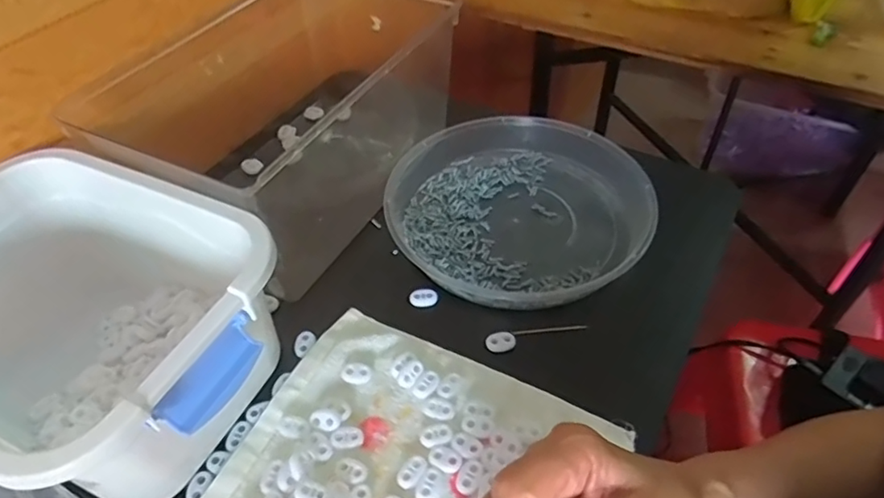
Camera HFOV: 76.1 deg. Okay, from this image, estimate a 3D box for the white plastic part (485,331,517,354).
[{"bbox_3d":[0.045,0.070,0.433,0.022,0.004,0.016,-11,48,-6],"label":"white plastic part"}]

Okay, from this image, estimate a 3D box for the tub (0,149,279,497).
[{"bbox_3d":[-0.240,0.057,0.385,0.251,0.118,0.188,15,51,17],"label":"tub"}]

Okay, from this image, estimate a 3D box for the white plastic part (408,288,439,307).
[{"bbox_3d":[-0.015,0.040,0.468,0.024,0.005,0.015,-1,48,3],"label":"white plastic part"}]

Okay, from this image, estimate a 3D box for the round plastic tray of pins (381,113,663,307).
[{"bbox_3d":[0.068,-0.047,0.517,0.231,0.035,0.214,-2,48,2],"label":"round plastic tray of pins"}]

